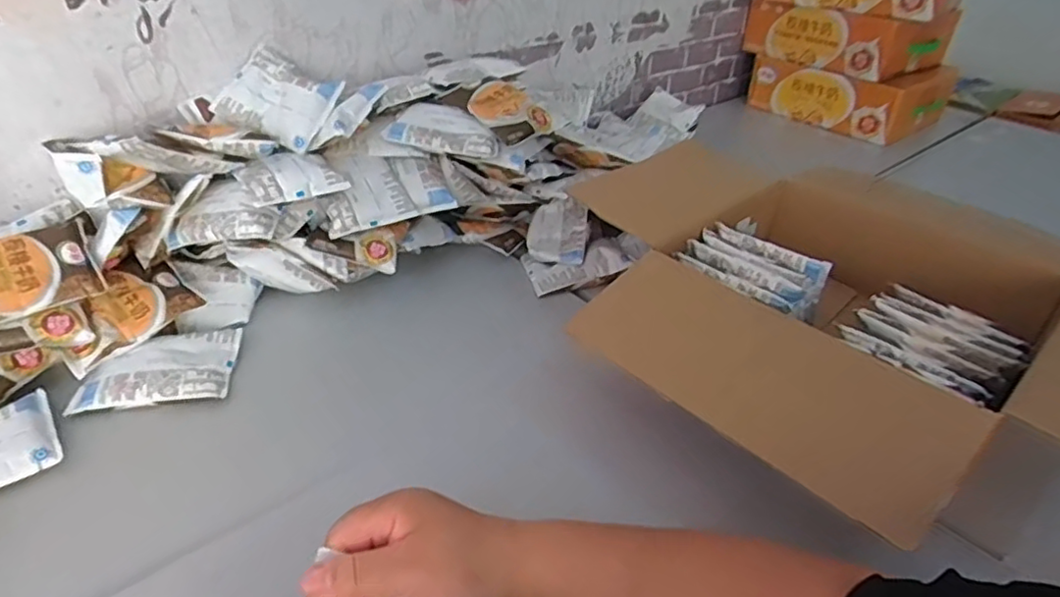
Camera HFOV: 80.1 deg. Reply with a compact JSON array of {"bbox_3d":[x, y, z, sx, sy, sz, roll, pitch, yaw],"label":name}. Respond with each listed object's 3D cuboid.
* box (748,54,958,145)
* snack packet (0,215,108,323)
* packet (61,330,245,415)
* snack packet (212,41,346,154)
[{"bbox_3d":[0.660,-0.435,1.337,0.198,0.115,0.327,-22,41,-31],"label":"box"},{"bbox_3d":[-0.467,-0.021,0.569,0.128,0.017,0.089,-24,70,-32],"label":"snack packet"},{"bbox_3d":[-0.355,0.065,0.607,0.126,0.021,0.098,-5,35,-10],"label":"packet"},{"bbox_3d":[-0.280,-0.226,0.708,0.119,0.020,0.098,28,79,10],"label":"snack packet"}]

